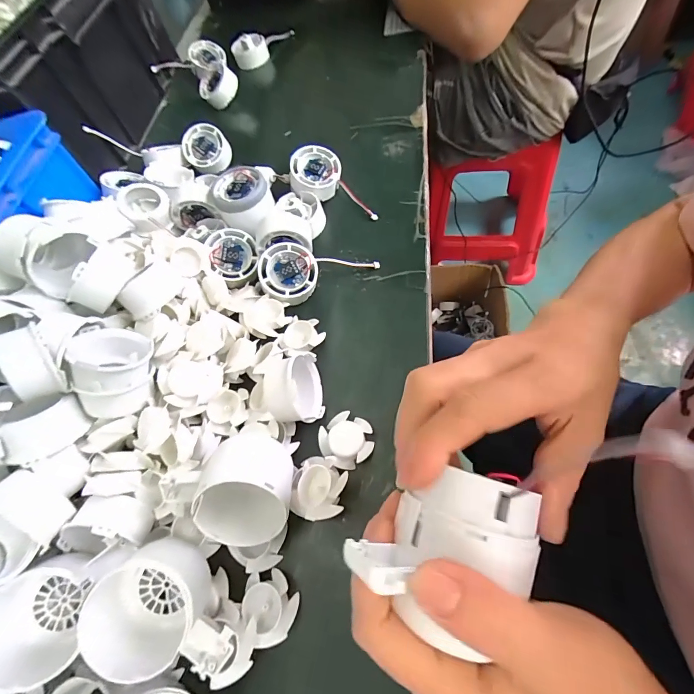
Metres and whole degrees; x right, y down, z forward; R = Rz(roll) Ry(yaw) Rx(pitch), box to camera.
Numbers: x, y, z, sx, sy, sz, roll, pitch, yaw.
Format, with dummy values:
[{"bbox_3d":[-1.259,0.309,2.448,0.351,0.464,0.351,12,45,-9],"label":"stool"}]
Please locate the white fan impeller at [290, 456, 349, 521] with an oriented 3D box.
[{"bbox_3d":[-0.020,0.098,0.256,0.038,0.026,0.041,-4,62,8],"label":"white fan impeller"}]

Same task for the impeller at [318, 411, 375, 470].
[{"bbox_3d":[0.000,0.072,0.281,0.039,0.011,0.038,-4,62,8],"label":"impeller"}]

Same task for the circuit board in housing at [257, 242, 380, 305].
[{"bbox_3d":[-0.027,-0.066,0.342,0.106,0.029,0.053,-1,63,10],"label":"circuit board in housing"}]

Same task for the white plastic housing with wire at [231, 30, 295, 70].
[{"bbox_3d":[-0.132,-0.491,0.595,0.105,0.039,0.036,-39,63,-10],"label":"white plastic housing with wire"}]

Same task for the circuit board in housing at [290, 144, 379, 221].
[{"bbox_3d":[-0.010,-0.181,0.396,0.103,0.035,0.050,16,67,18],"label":"circuit board in housing"}]

